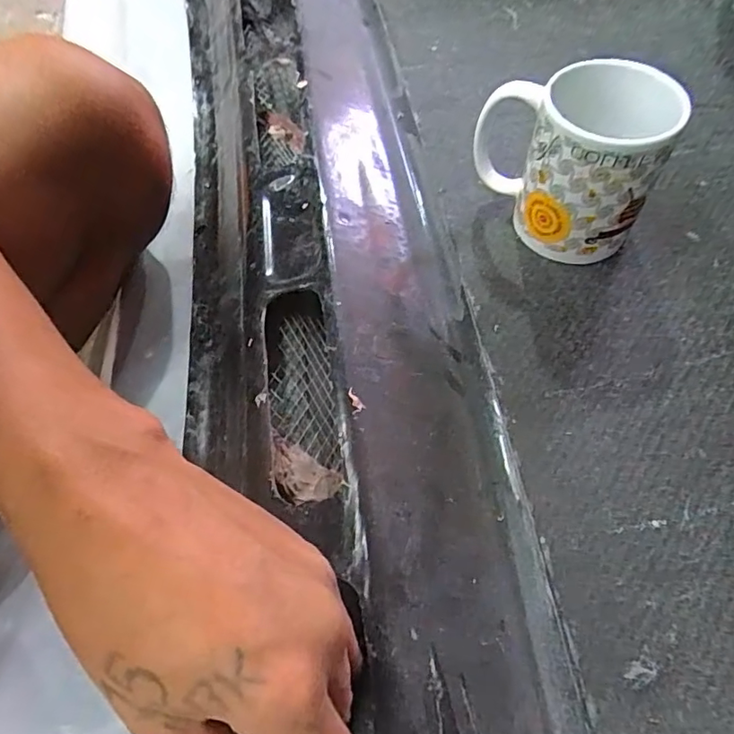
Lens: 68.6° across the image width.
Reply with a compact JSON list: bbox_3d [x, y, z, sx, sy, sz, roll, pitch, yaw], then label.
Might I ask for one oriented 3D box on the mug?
[{"bbox_3d":[0.132,-0.138,0.354,0.071,0.101,0.114,-32,62,-16],"label":"mug"}]

